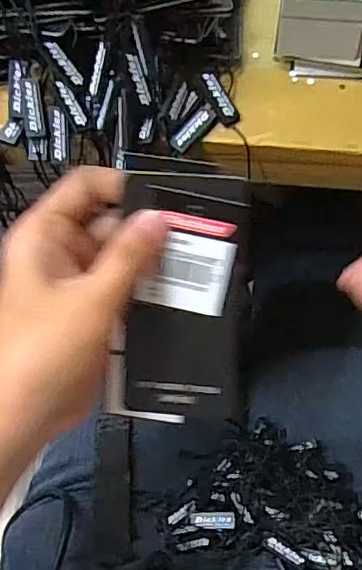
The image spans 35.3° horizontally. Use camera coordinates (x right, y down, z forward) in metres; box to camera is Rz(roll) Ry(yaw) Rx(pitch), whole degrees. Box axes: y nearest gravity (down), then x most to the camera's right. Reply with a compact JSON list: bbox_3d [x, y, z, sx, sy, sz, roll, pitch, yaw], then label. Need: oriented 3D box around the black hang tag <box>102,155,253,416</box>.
[{"bbox_3d":[0.002,0.008,0.243,0.058,0.005,0.117,8,110,5],"label":"black hang tag"}]

